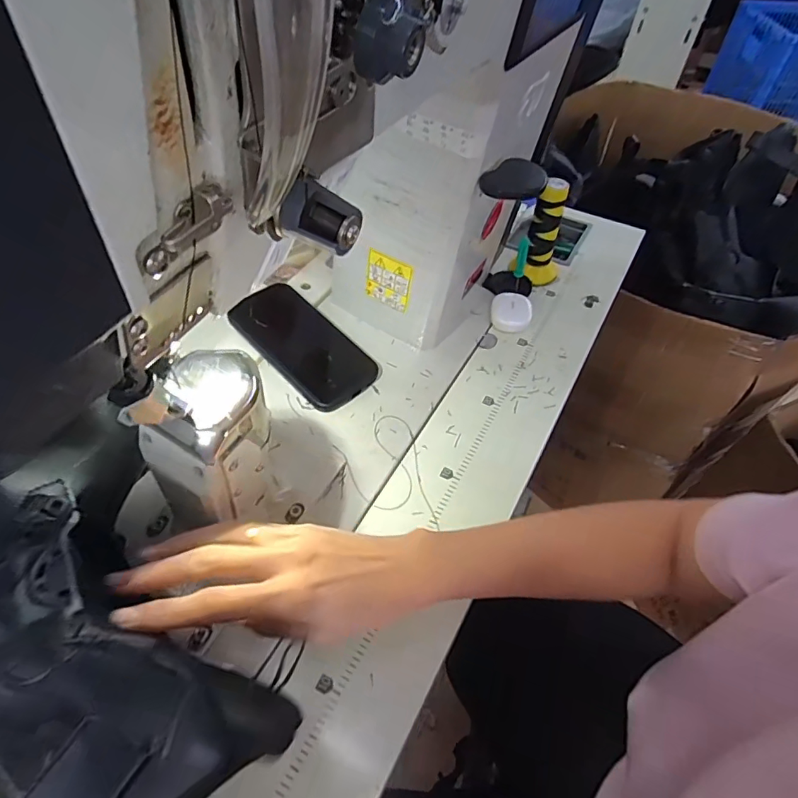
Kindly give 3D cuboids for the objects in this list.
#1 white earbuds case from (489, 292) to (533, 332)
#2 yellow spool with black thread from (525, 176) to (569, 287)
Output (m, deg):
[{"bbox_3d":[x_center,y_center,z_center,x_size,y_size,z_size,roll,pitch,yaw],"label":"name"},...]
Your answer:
[{"bbox_3d":[0.133,-0.101,0.596,0.047,0.022,0.052,10,52,6],"label":"white earbuds case"},{"bbox_3d":[0.183,-0.203,0.612,0.043,0.126,0.040,1,52,-1],"label":"yellow spool with black thread"}]

